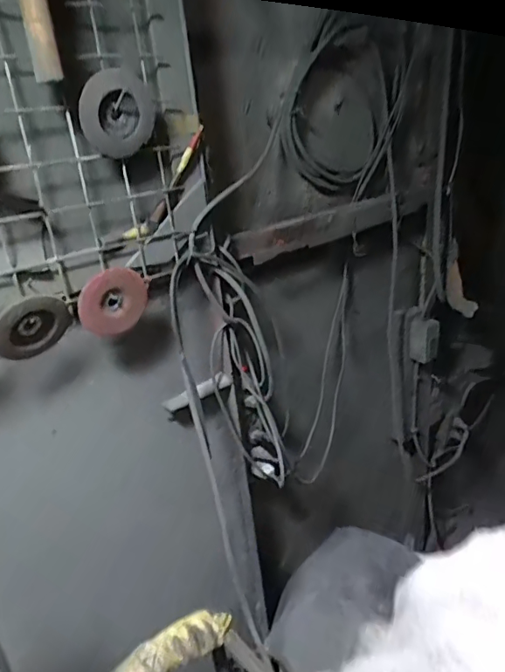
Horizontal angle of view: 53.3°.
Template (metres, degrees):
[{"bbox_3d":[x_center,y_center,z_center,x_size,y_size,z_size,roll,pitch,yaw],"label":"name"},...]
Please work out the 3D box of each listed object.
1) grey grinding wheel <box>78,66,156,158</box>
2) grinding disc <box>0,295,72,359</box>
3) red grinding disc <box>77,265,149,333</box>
[{"bbox_3d":[-0.160,-0.265,0.601,0.019,0.094,0.097,34,21,30],"label":"grey grinding wheel"},{"bbox_3d":[-0.260,-0.009,0.593,0.013,0.084,0.089,39,78,28],"label":"grinding disc"},{"bbox_3d":[-0.180,-0.045,0.658,0.093,0.093,0.011,-5,34,-40],"label":"red grinding disc"}]

